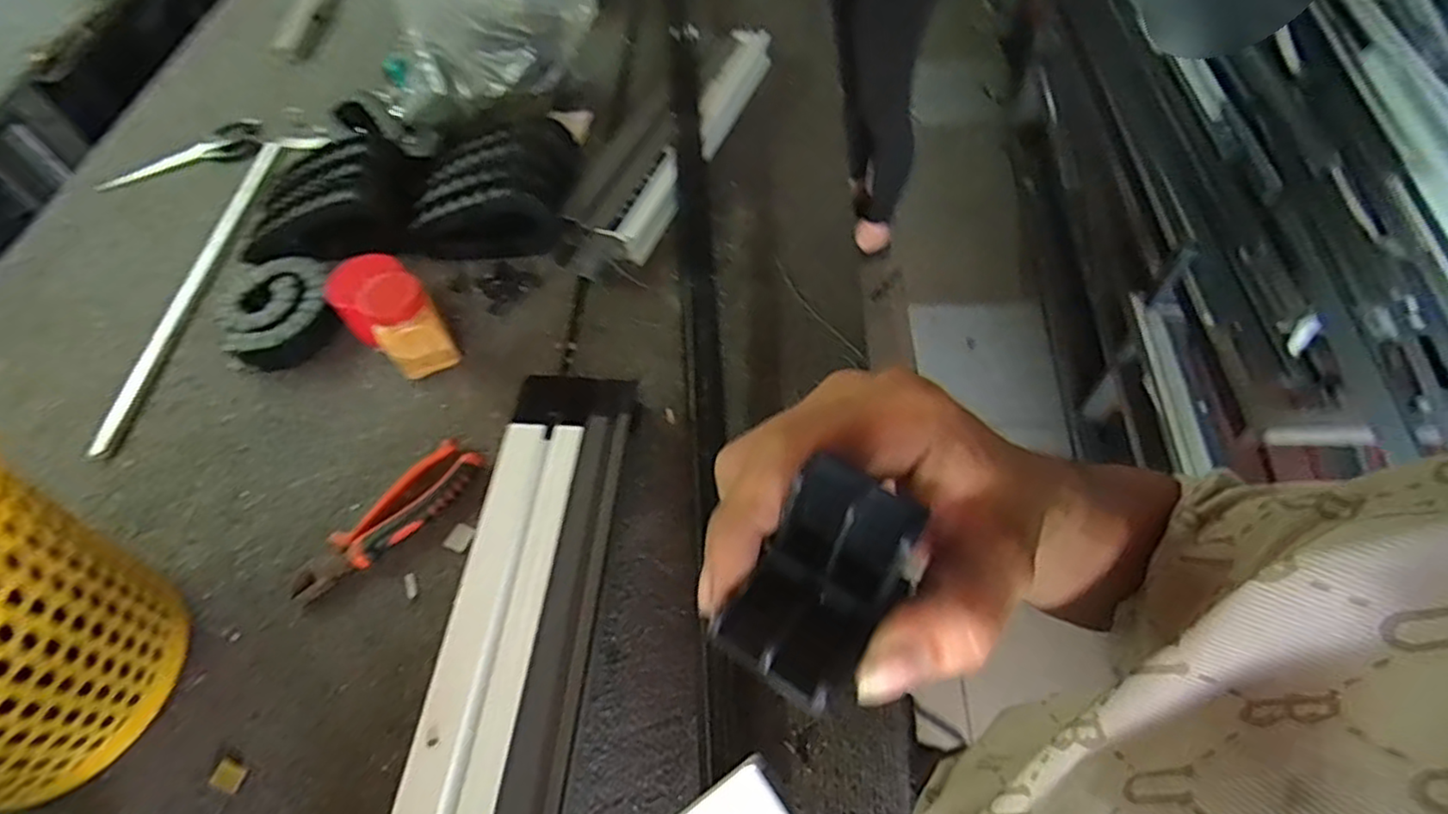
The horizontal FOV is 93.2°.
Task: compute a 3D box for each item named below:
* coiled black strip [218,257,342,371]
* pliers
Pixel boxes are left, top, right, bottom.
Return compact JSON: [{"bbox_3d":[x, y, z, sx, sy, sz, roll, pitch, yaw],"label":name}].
[{"bbox_3d":[-0.398,-0.087,0.617,0.099,0.035,0.110,-26,59,-13],"label":"coiled black strip"},{"bbox_3d":[-0.245,0.083,0.501,0.045,0.020,0.149,34,65,23],"label":"pliers"}]

